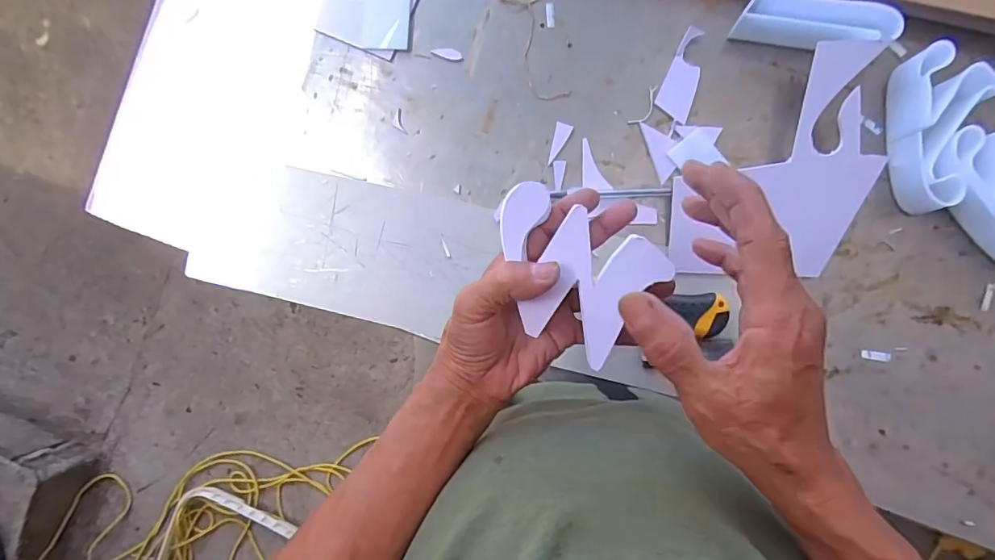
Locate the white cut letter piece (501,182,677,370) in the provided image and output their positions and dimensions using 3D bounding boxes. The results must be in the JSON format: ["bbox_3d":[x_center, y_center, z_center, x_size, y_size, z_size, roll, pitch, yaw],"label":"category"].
[{"bbox_3d":[0.042,-0.005,0.305,0.106,0.008,0.079,30,93,7],"label":"white cut letter piece"}]

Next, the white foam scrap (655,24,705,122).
[{"bbox_3d":[0.181,-0.198,0.478,0.033,0.006,0.087,19,92,7],"label":"white foam scrap"}]

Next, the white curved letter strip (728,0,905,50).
[{"bbox_3d":[0.285,-0.229,0.448,0.127,0.040,0.041,15,91,8],"label":"white curved letter strip"}]

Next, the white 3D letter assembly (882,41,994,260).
[{"bbox_3d":[0.403,-0.099,0.429,0.104,0.041,0.206,-16,87,7],"label":"white 3D letter assembly"}]

